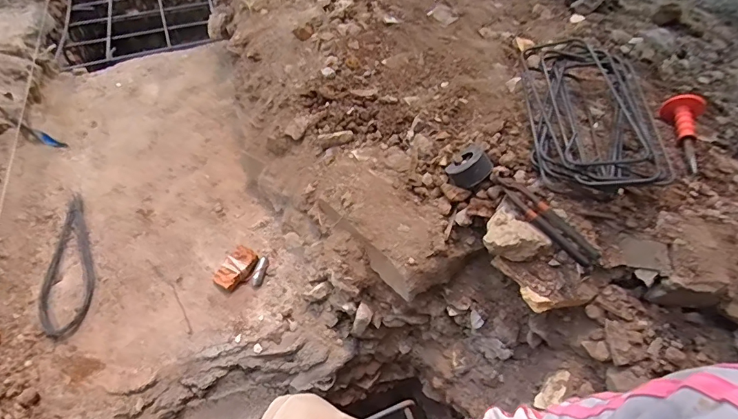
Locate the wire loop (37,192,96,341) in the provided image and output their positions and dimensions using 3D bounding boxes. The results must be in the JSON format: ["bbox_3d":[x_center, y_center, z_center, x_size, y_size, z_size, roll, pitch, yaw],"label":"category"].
[{"bbox_3d":[-0.711,0.117,1.034,0.113,0.015,0.424,-16,49,-14],"label":"wire loop"}]

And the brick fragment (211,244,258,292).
[{"bbox_3d":[-0.306,0.135,1.000,0.061,0.032,0.103,26,52,22],"label":"brick fragment"}]

